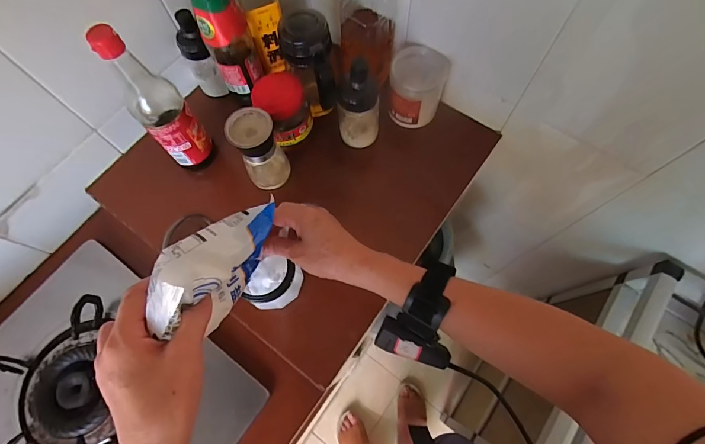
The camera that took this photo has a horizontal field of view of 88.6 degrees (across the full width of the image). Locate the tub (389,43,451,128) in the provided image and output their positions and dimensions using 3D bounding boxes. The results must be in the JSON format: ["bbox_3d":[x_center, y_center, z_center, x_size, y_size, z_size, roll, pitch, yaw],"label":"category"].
[{"bbox_3d":[0.104,-0.222,0.588,0.088,0.089,0.098,8,70,5],"label":"tub"}]

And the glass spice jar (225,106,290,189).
[{"bbox_3d":[-0.134,-0.104,0.527,0.061,0.119,0.063,-1,70,2],"label":"glass spice jar"}]

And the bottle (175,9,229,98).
[{"bbox_3d":[-0.250,-0.267,0.594,0.043,0.146,0.042,-30,72,-9],"label":"bottle"}]

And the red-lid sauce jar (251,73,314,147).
[{"bbox_3d":[-0.101,-0.168,0.535,0.068,0.076,0.071,-1,70,2],"label":"red-lid sauce jar"}]

